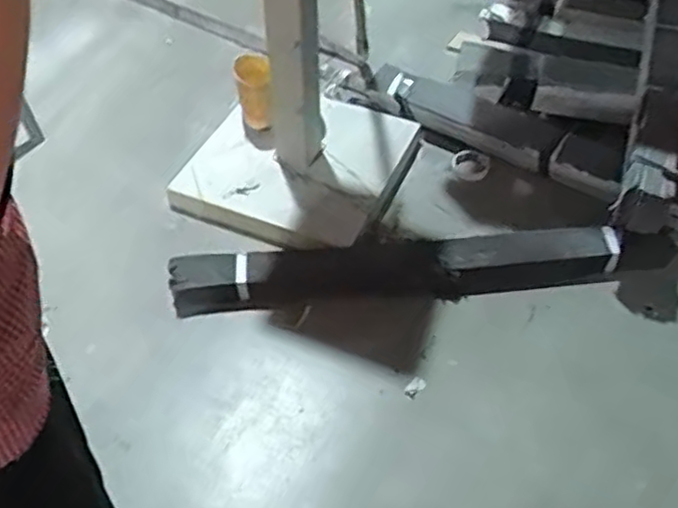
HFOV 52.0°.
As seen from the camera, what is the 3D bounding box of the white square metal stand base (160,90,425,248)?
[{"bbox_3d":[-0.102,-0.205,1.559,0.448,0.053,0.423,20,55,15],"label":"white square metal stand base"}]

